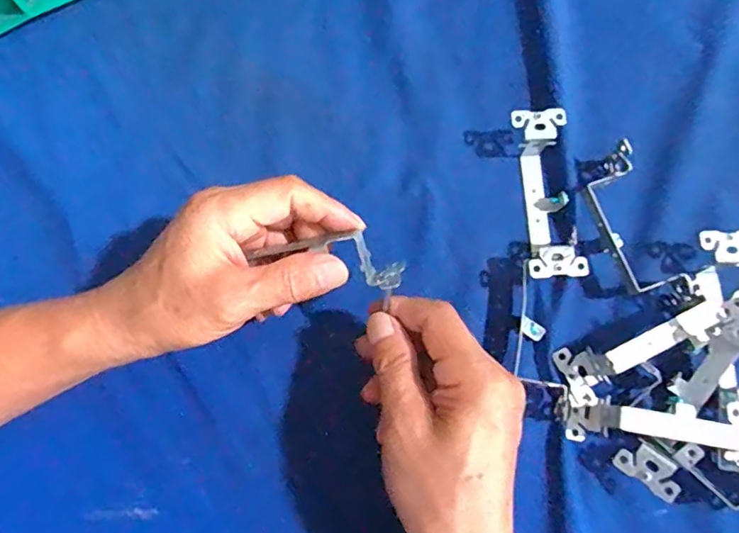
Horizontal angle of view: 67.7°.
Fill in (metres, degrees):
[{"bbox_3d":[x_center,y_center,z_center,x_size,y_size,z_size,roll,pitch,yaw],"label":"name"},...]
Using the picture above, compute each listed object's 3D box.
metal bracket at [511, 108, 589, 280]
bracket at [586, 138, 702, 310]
[{"bbox_3d":[0.107,-0.042,0.340,0.031,0.029,0.104,-3,77,0],"label":"metal bracket"},{"bbox_3d":[0.159,-0.022,0.334,0.033,0.027,0.102,-20,77,-4],"label":"bracket"}]

